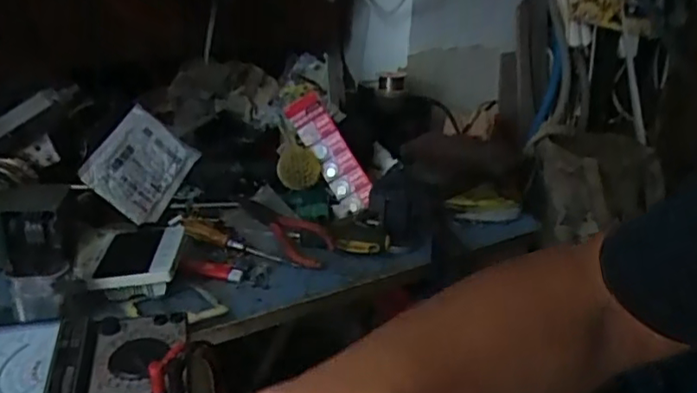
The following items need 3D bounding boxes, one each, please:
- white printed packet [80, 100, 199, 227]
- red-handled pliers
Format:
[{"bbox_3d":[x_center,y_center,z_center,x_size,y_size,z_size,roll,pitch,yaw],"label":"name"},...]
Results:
[{"bbox_3d":[-0.264,-0.040,0.793,0.024,0.109,0.154,-31,24,32],"label":"white printed packet"},{"bbox_3d":[-0.079,0.035,0.774,0.050,0.029,0.174,-13,28,-32],"label":"red-handled pliers"}]

